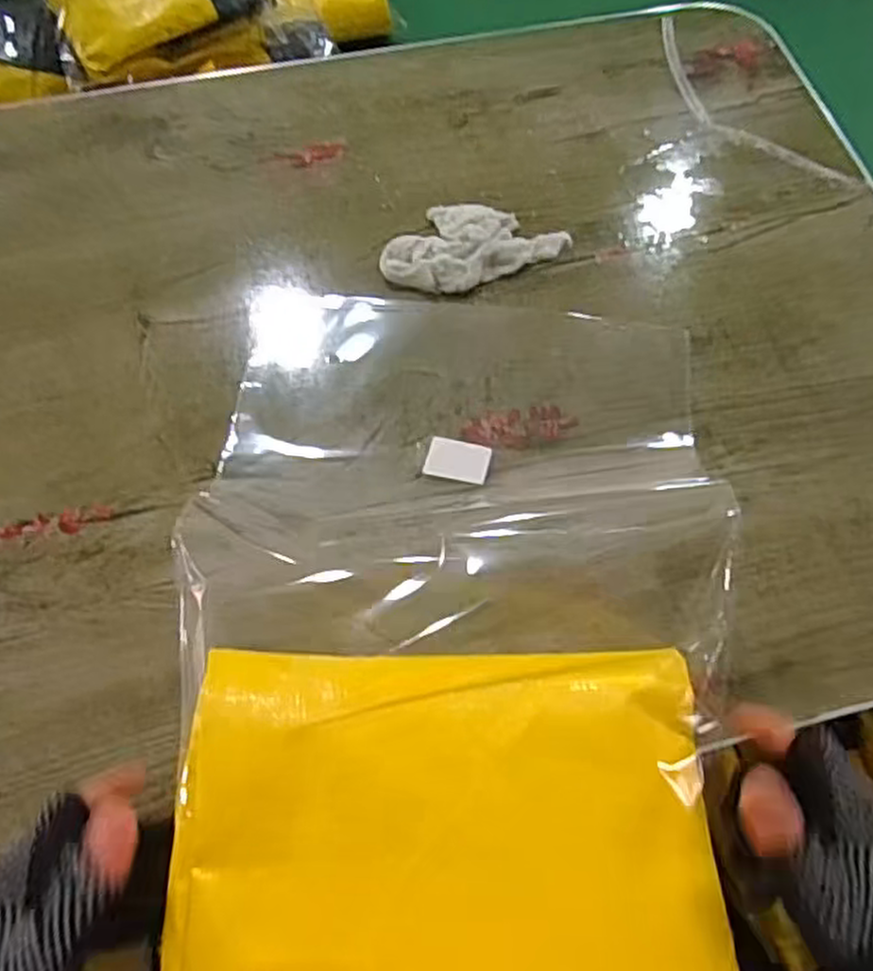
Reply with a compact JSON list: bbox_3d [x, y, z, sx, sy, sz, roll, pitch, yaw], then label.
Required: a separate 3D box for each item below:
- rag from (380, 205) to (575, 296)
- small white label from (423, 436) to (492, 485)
[{"bbox_3d":[0.023,-0.177,0.537,0.128,0.021,0.071,-26,67,-13],"label":"rag"},{"bbox_3d":[0.013,-0.016,0.468,0.039,0.004,0.029,11,64,4],"label":"small white label"}]

